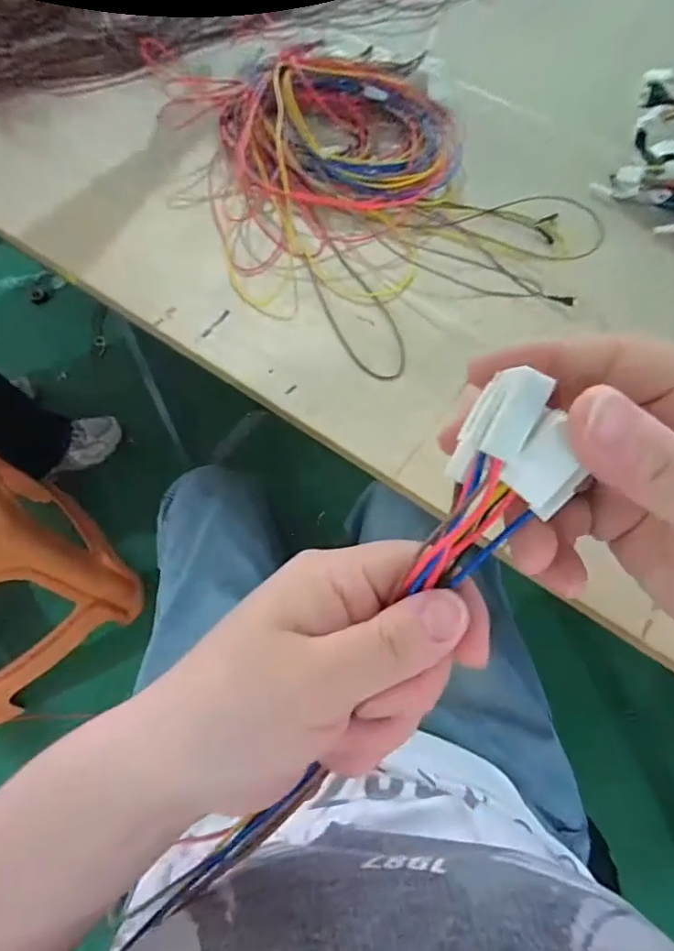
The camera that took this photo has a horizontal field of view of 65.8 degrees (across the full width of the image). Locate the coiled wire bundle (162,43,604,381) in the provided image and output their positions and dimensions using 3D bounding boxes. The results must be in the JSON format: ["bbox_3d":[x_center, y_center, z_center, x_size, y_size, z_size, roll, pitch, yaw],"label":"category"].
[{"bbox_3d":[0.022,-0.312,0.530,0.340,0.047,0.449,-29,69,-14],"label":"coiled wire bundle"}]

